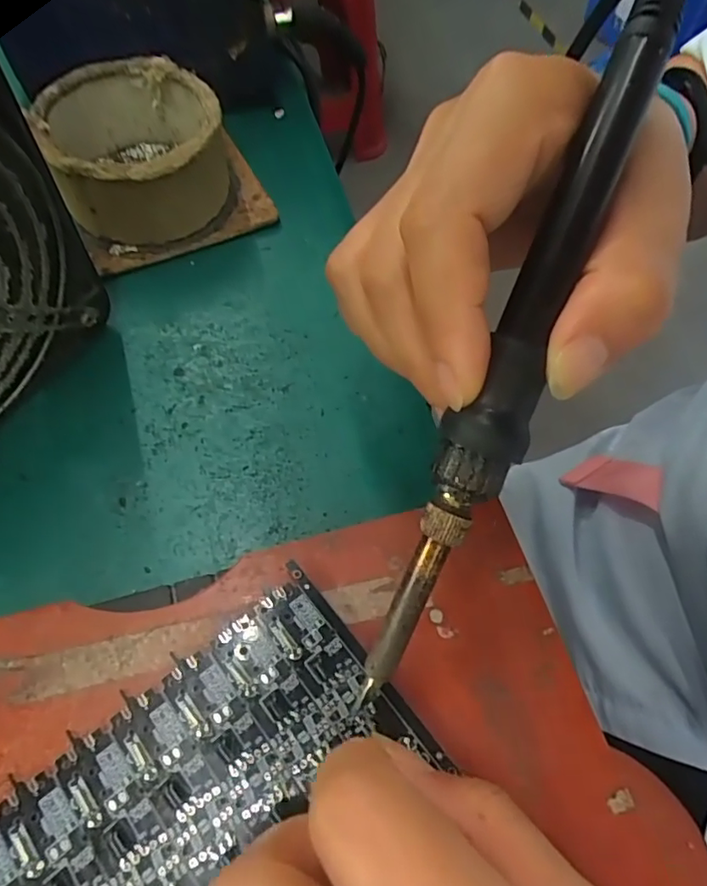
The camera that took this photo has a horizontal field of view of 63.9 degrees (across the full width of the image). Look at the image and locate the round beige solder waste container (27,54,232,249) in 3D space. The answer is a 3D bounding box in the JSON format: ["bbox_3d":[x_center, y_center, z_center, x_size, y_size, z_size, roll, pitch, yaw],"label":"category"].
[{"bbox_3d":[-0.107,-0.142,0.287,0.079,0.054,0.082,0,62,-1],"label":"round beige solder waste container"}]

